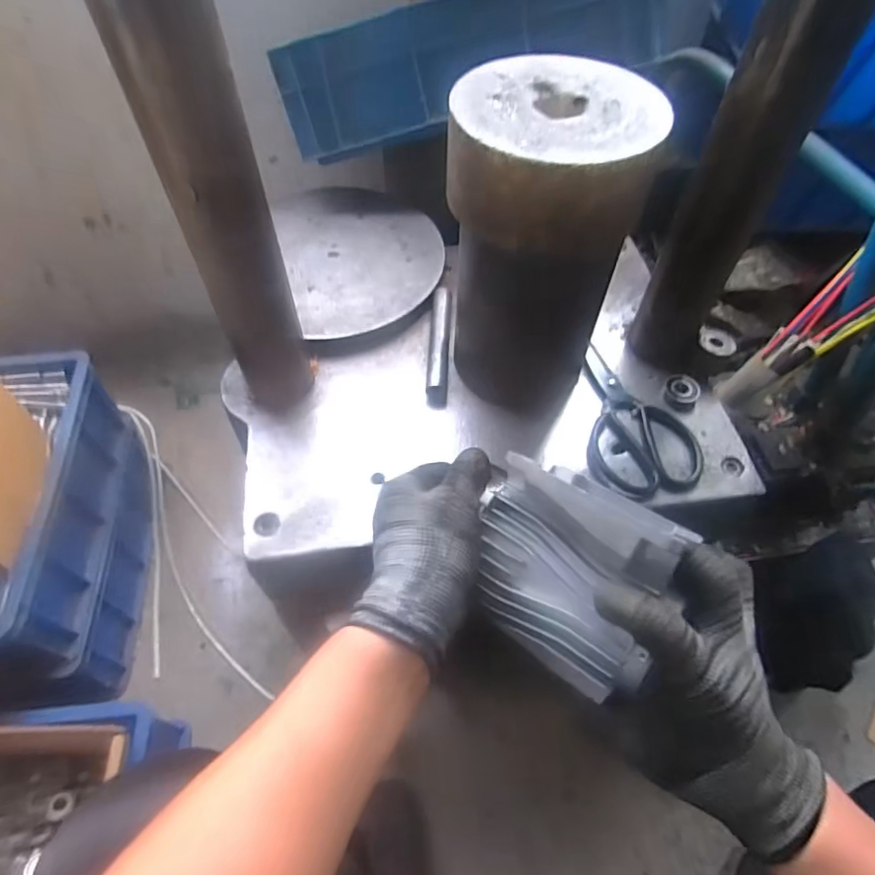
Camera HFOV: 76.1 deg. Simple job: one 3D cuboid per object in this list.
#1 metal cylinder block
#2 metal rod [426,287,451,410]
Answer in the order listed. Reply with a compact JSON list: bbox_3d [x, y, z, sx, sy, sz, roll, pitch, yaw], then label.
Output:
[{"bbox_3d":[0.081,-0.151,0.475,0.141,0.248,0.135,7,56,4],"label":"metal cylinder block"},{"bbox_3d":[0.002,-0.097,0.588,0.021,0.031,0.144,2,56,1],"label":"metal rod"}]

